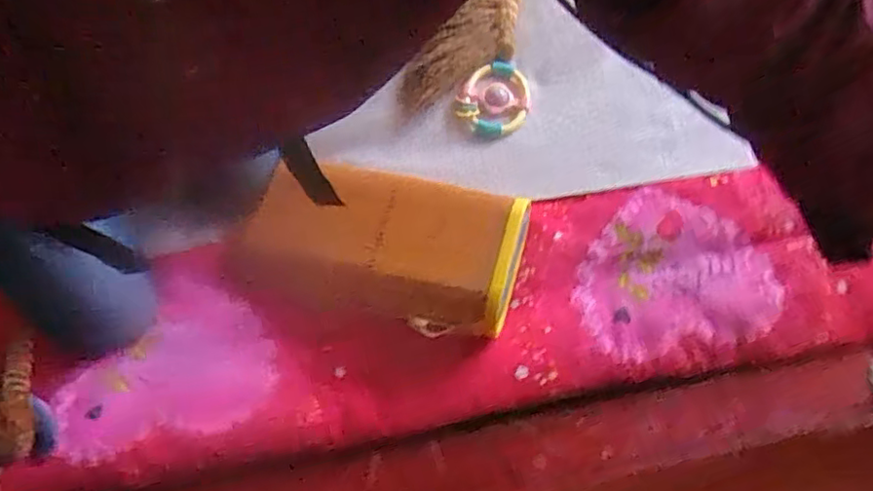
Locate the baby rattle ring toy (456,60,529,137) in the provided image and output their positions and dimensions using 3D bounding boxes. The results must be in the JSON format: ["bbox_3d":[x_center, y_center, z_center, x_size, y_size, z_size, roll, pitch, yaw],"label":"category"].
[{"bbox_3d":[0.081,-0.199,0.849,0.104,0.013,0.094,-40,83,-9],"label":"baby rattle ring toy"}]

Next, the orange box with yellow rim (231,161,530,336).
[{"bbox_3d":[-0.066,-0.003,0.751,0.345,0.078,0.176,16,67,11],"label":"orange box with yellow rim"}]

